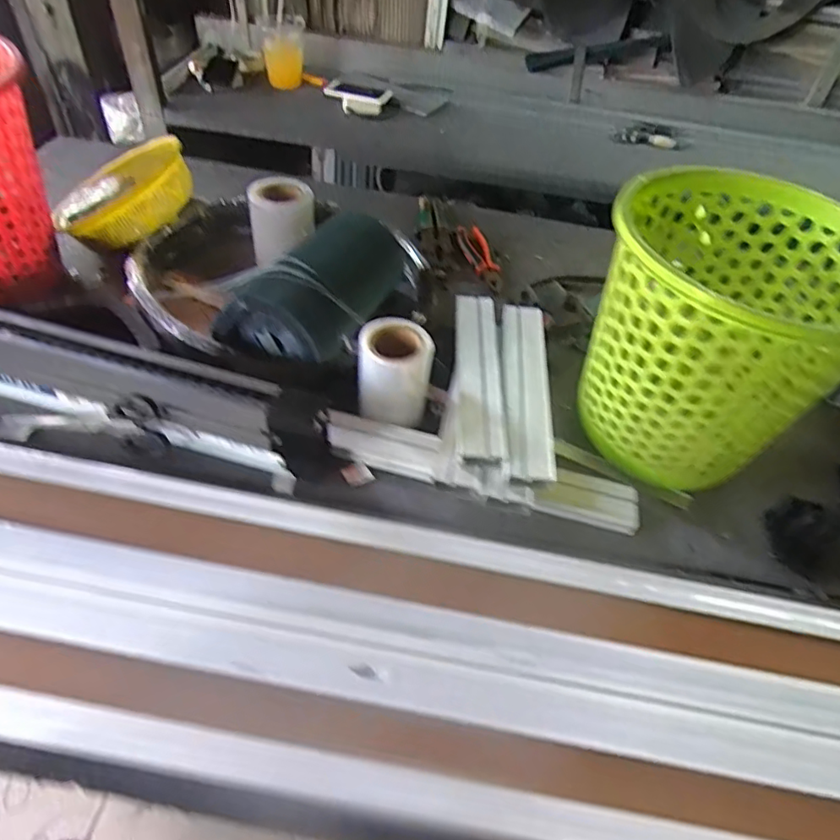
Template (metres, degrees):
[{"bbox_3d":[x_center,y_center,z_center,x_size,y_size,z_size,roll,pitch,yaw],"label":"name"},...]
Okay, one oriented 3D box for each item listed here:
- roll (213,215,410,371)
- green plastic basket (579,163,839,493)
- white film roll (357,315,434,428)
[{"bbox_3d":[-0.112,-0.162,0.676,0.115,0.098,0.238,21,49,12],"label":"roll"},{"bbox_3d":[0.281,-0.083,0.576,0.234,0.221,0.227,-27,56,-27],"label":"green plastic basket"},{"bbox_3d":[-0.026,-0.043,0.607,0.072,0.103,0.061,7,48,0],"label":"white film roll"}]

